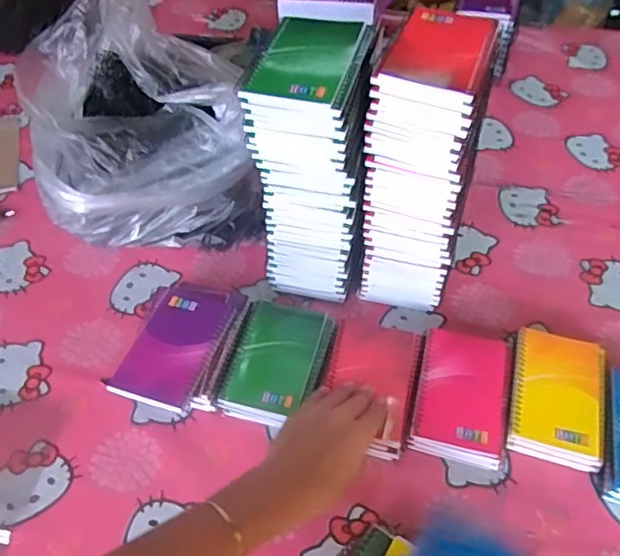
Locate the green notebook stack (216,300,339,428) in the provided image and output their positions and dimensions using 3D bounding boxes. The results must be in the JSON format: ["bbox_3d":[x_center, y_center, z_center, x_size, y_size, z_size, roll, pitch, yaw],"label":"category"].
[{"bbox_3d":[-0.031,0.090,0.658,0.097,0.036,0.139,12,52,9],"label":"green notebook stack"}]

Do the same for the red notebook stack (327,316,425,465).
[{"bbox_3d":[0.063,0.108,0.636,0.090,0.026,0.135,11,52,9],"label":"red notebook stack"}]

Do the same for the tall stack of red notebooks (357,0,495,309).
[{"bbox_3d":[0.109,-0.108,0.650,0.102,0.287,0.145,10,52,8],"label":"tall stack of red notebooks"}]

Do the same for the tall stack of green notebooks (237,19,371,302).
[{"bbox_3d":[0.000,-0.110,0.648,0.102,0.274,0.131,5,51,4],"label":"tall stack of green notebooks"}]

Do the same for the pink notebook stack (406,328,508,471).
[{"bbox_3d":[0.150,0.120,0.625,0.084,0.033,0.134,12,52,9],"label":"pink notebook stack"}]

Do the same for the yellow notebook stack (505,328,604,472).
[{"bbox_3d":[0.246,0.120,0.622,0.086,0.034,0.137,12,52,10],"label":"yellow notebook stack"}]

